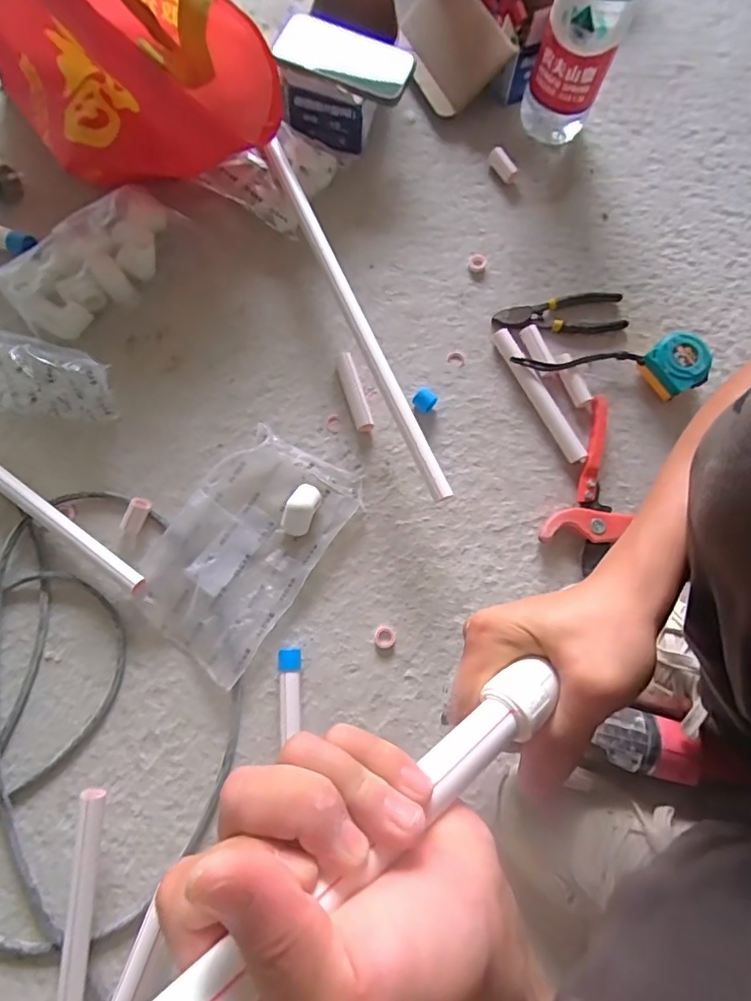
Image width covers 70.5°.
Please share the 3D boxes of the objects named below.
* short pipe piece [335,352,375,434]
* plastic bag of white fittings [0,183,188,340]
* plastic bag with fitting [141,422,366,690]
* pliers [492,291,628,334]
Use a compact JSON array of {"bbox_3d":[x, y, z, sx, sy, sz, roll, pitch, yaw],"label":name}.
[{"bbox_3d":[-0.022,-0.121,0.599,0.023,0.023,0.092,-18,75,-6],"label":"short pipe piece"},{"bbox_3d":[-0.330,-0.282,0.622,0.205,0.052,0.112,-41,78,-11],"label":"plastic bag of white fittings"},{"bbox_3d":[-0.136,0.043,0.551,0.148,0.033,0.234,34,76,9],"label":"plastic bag with fitting"},{"bbox_3d":[0.222,-0.223,0.634,0.159,0.009,0.055,-7,76,-3],"label":"pliers"}]

